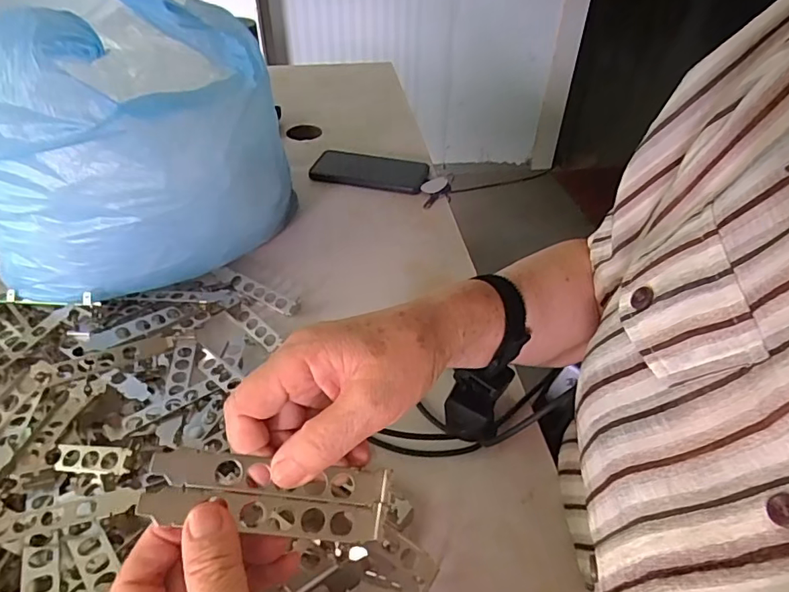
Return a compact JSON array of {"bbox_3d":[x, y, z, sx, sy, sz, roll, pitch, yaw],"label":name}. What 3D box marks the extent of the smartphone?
[{"bbox_3d":[-0.035,-0.183,0.734,0.163,0.011,0.081,9,54,10],"label":"smartphone"}]

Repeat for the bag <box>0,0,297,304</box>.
[{"bbox_3d":[-0.257,-0.160,0.525,0.268,0.262,0.263,-5,42,-7],"label":"bag"}]

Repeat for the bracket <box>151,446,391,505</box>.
[{"bbox_3d":[-0.061,0.095,0.266,0.120,0.005,0.019,12,78,-17],"label":"bracket"}]

